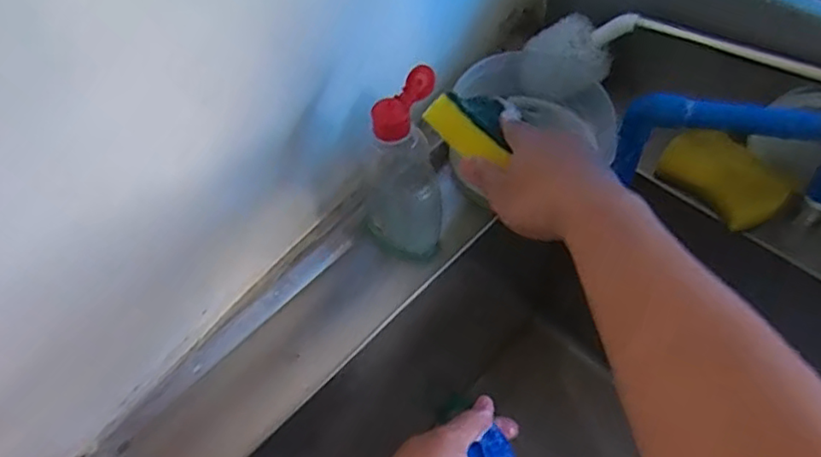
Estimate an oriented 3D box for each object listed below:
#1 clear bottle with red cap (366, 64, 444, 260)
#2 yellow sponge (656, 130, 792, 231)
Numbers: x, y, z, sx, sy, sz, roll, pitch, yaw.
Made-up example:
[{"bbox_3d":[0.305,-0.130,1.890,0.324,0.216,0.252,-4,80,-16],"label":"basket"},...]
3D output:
[{"bbox_3d":[-0.009,-0.048,0.498,0.066,0.166,0.063,-1,56,3],"label":"clear bottle with red cap"},{"bbox_3d":[0.272,-0.048,0.554,0.061,0.028,0.103,-35,61,-18],"label":"yellow sponge"}]

